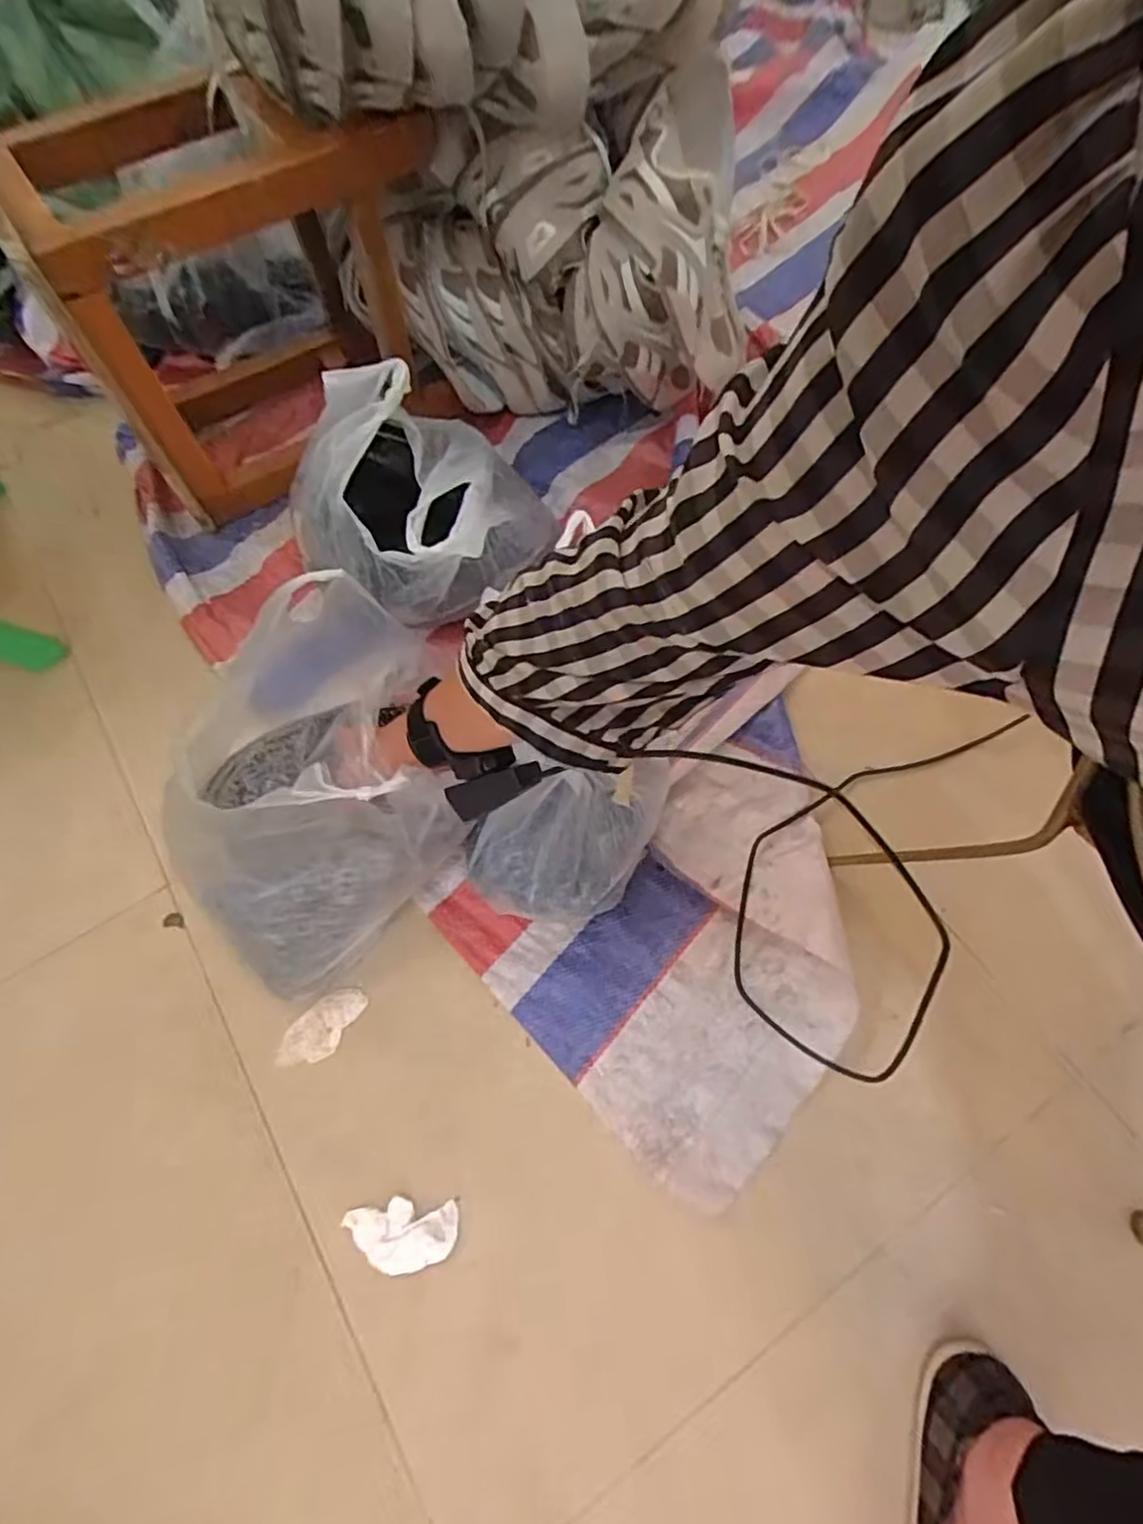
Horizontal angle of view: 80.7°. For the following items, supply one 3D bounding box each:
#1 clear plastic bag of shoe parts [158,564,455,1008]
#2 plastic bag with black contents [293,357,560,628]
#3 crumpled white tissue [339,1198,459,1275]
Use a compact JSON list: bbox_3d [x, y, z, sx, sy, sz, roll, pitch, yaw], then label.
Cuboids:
[{"bbox_3d":[-0.213,0.022,0.557,0.217,0.217,0.318,-3,75,2],"label":"clear plastic bag of shoe parts"},{"bbox_3d":[-0.148,-0.260,0.645,0.229,0.185,0.202,25,70,13],"label":"plastic bag with black contents"},{"bbox_3d":[-0.137,0.377,0.537,0.087,0.008,0.049,2,66,4],"label":"crumpled white tissue"}]

